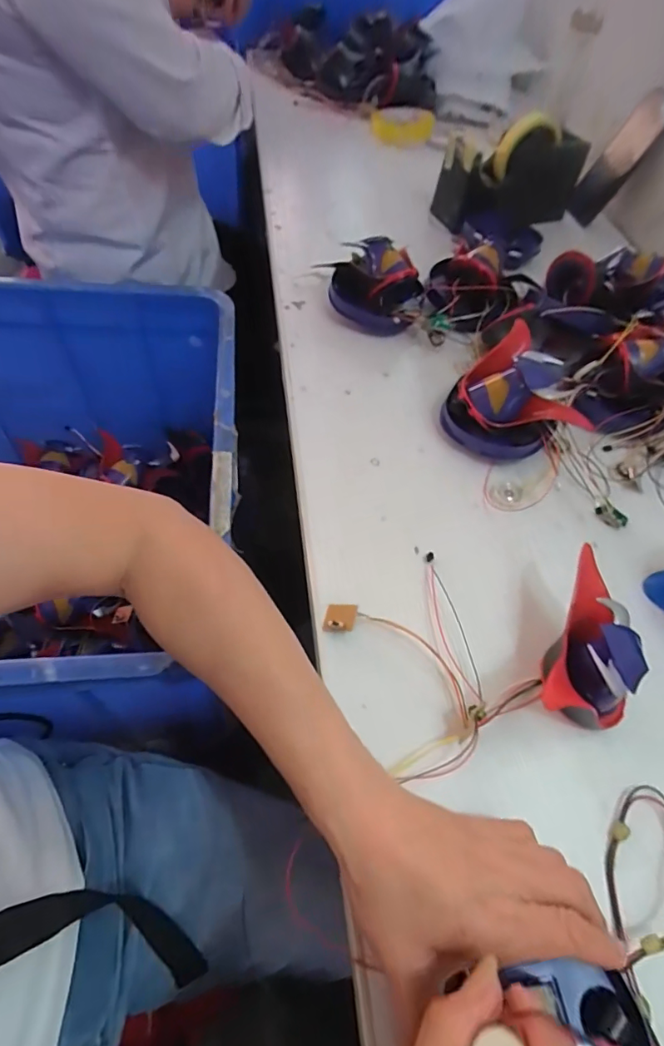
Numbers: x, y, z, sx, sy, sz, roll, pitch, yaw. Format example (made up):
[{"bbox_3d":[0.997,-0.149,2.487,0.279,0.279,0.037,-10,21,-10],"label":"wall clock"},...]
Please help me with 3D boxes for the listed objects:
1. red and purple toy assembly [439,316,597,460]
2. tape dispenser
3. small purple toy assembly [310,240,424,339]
[{"bbox_3d":[0.170,-0.118,0.470,0.110,0.073,0.109,-27,63,-21],"label":"red and purple toy assembly"},{"bbox_3d":[0.253,-0.500,0.705,0.213,0.108,0.087,-19,60,-17],"label":"tape dispenser"},{"bbox_3d":[0.047,-0.274,0.563,0.112,0.074,0.075,19,57,8],"label":"small purple toy assembly"}]

